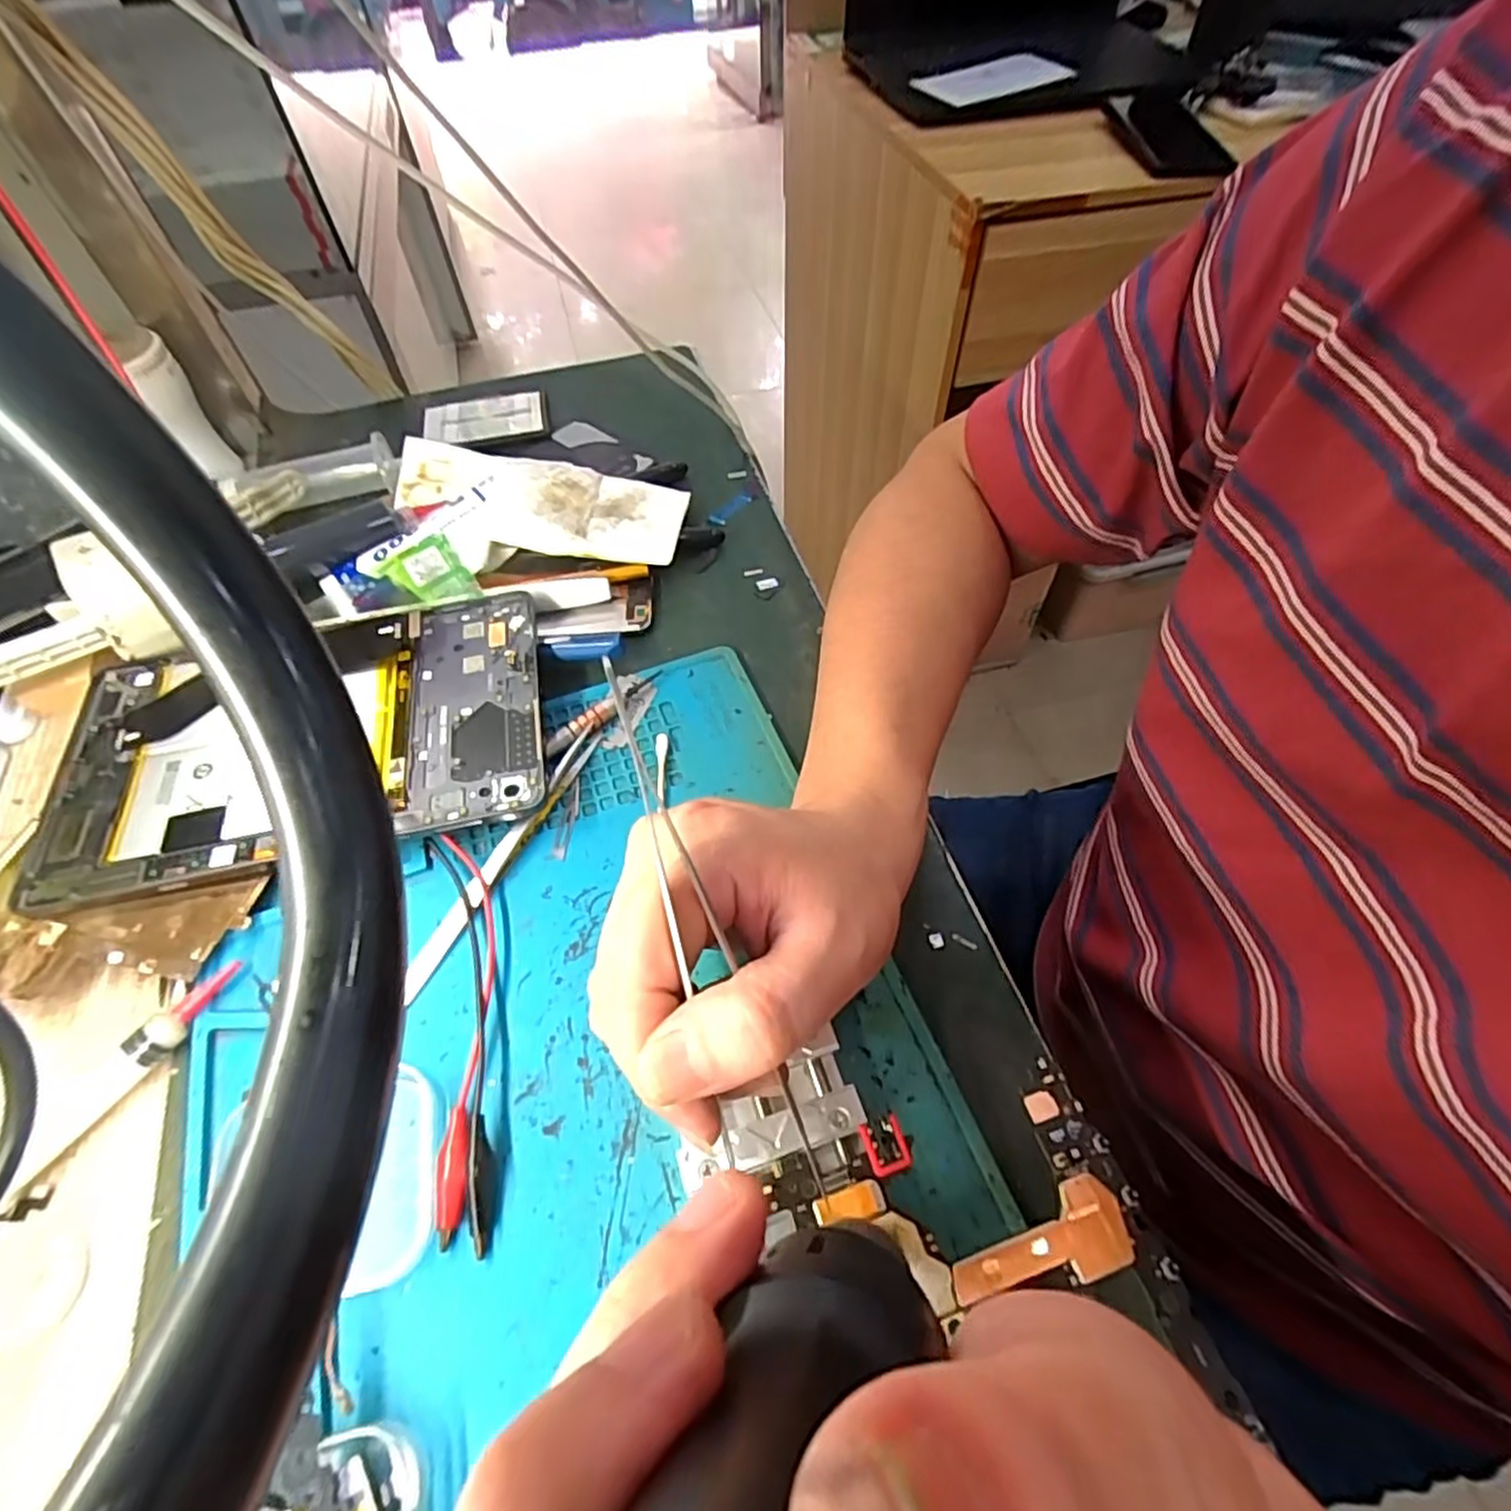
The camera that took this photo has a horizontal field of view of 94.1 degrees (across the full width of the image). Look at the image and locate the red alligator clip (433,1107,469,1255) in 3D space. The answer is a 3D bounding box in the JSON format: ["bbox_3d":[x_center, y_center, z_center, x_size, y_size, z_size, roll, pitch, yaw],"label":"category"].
[{"bbox_3d":[-0.098,0.136,0.229,0.011,0.006,0.039,-8,57,-5],"label":"red alligator clip"}]

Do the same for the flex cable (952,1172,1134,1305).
[{"bbox_3d":[0.078,0.134,0.192,0.051,0.004,0.021,-16,58,-10],"label":"flex cable"}]

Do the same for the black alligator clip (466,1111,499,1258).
[{"bbox_3d":[-0.088,0.138,0.227,0.009,0.008,0.039,-11,57,-7],"label":"black alligator clip"}]

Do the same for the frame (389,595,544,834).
[{"bbox_3d":[-0.128,-0.024,0.321,0.059,0.006,0.124,-10,58,-4],"label":"frame"}]

